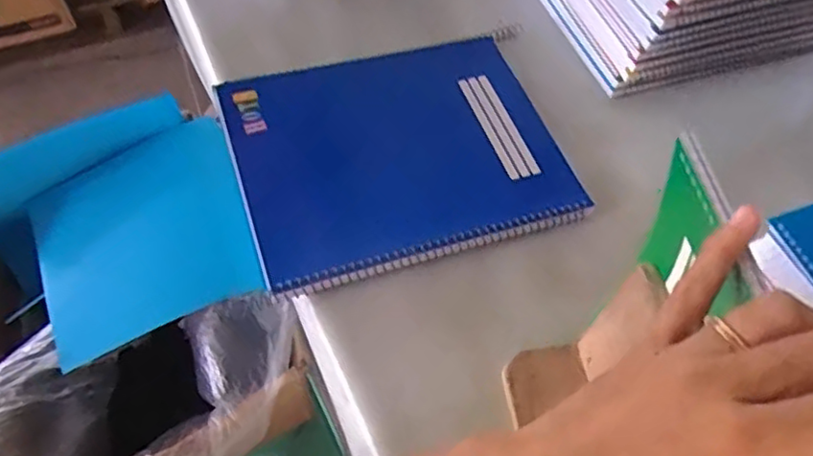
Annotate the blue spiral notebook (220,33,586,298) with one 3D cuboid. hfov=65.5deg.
[{"bbox_3d":[-0.007,-0.061,0.511,0.247,0.024,0.204,-15,59,-14],"label":"blue spiral notebook"}]

